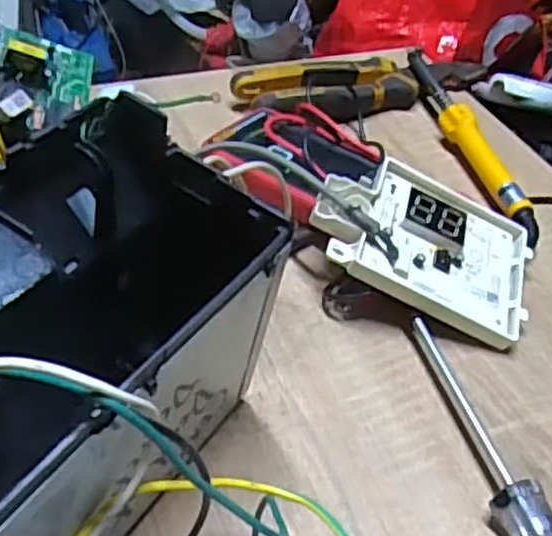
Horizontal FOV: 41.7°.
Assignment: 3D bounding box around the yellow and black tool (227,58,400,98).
[{"bbox_3d":[0.034,-0.157,0.599,0.146,0.019,0.026,-13,46,-19],"label":"yellow and black tool"}]

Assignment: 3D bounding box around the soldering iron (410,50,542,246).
[{"bbox_3d":[0.146,-0.098,0.556,0.031,0.032,0.226,-3,44,-9],"label":"soldering iron"}]

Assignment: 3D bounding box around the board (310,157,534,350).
[{"bbox_3d":[0.090,-0.018,0.437,0.136,0.013,0.095,25,54,-6],"label":"board"}]

